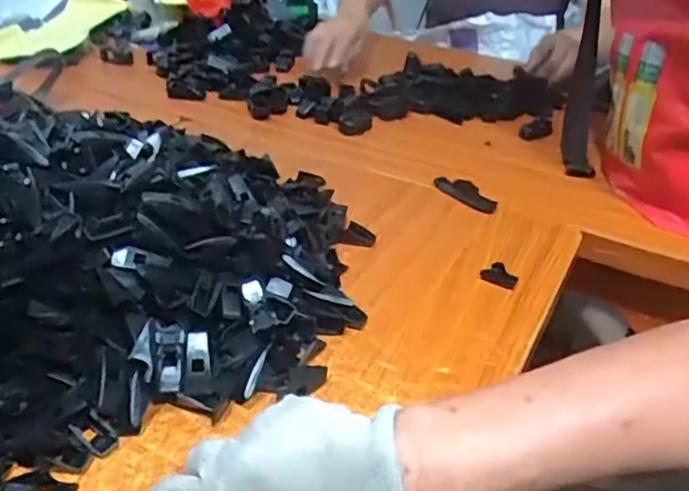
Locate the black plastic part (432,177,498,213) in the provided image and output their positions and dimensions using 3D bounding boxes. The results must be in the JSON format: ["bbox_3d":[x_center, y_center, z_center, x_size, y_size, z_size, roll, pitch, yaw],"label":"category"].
[{"bbox_3d":[0.124,-0.055,0.667,0.025,0.017,0.072,-24,42,-35],"label":"black plastic part"}]

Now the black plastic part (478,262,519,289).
[{"bbox_3d":[0.132,0.026,0.552,0.031,0.019,0.014,10,34,10],"label":"black plastic part"}]

